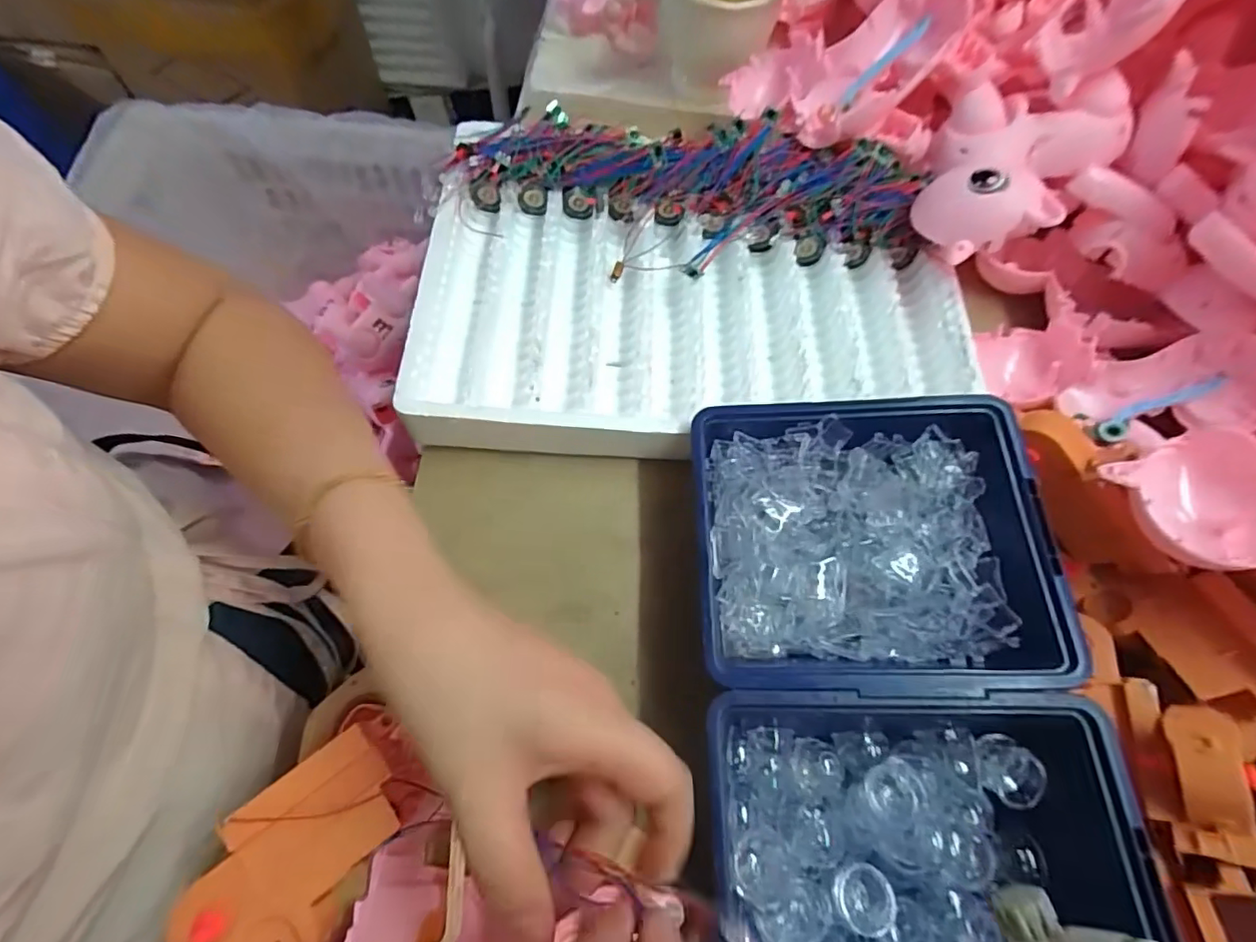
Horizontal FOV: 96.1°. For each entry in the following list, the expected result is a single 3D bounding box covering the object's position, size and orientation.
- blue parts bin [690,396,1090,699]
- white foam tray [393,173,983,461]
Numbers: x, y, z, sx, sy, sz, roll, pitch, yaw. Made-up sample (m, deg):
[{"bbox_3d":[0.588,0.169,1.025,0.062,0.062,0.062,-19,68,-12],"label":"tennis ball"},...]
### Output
[{"bbox_3d":[0.117,0.039,0.294,0.166,0.063,0.144,2,66,-2],"label":"blue parts bin"},{"bbox_3d":[0.042,-0.094,0.366,0.340,0.040,0.198,2,66,-2],"label":"white foam tray"}]

